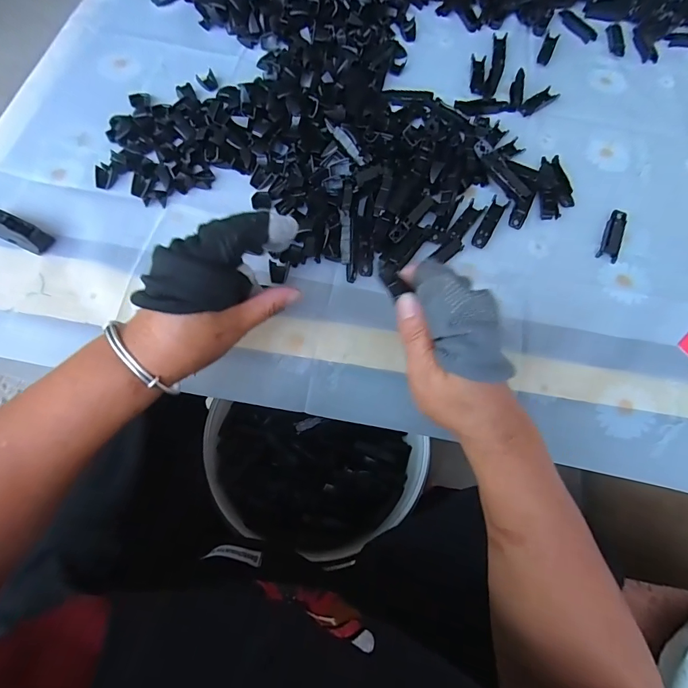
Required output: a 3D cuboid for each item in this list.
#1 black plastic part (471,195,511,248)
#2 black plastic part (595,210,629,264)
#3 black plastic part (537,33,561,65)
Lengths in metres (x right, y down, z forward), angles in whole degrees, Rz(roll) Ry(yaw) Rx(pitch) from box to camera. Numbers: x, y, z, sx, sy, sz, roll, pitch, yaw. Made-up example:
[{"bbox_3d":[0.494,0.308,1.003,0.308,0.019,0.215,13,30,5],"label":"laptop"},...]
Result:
[{"bbox_3d":[0.148,-0.125,0.411,0.016,0.005,0.064,30,70,10],"label":"black plastic part"},{"bbox_3d":[0.278,-0.113,0.414,0.019,0.008,0.064,25,69,8],"label":"black plastic part"},{"bbox_3d":[0.264,-0.383,0.522,0.017,0.008,0.059,24,69,7],"label":"black plastic part"}]

